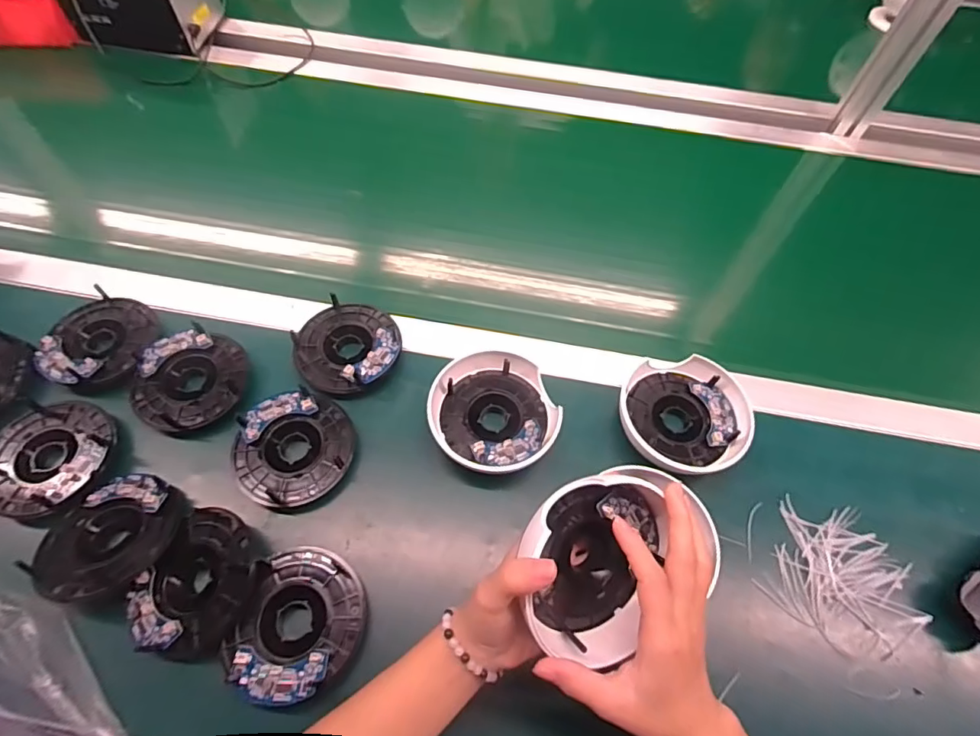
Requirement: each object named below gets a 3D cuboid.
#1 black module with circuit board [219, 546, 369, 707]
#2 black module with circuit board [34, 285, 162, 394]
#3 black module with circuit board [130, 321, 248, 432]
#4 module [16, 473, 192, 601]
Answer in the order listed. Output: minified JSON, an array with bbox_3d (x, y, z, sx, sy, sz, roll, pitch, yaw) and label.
[{"bbox_3d":[-0.140,0.193,0.384,0.085,0.032,0.100,21,61,10],"label":"black module with circuit board"},{"bbox_3d":[-0.375,-0.027,0.489,0.097,0.028,0.100,22,61,11],"label":"black module with circuit board"},{"bbox_3d":[-0.280,0.009,0.472,0.096,0.021,0.096,-12,61,-9],"label":"black module with circuit board"},{"bbox_3d":[-0.297,0.128,0.394,0.086,0.022,0.102,40,66,19],"label":"module"}]

